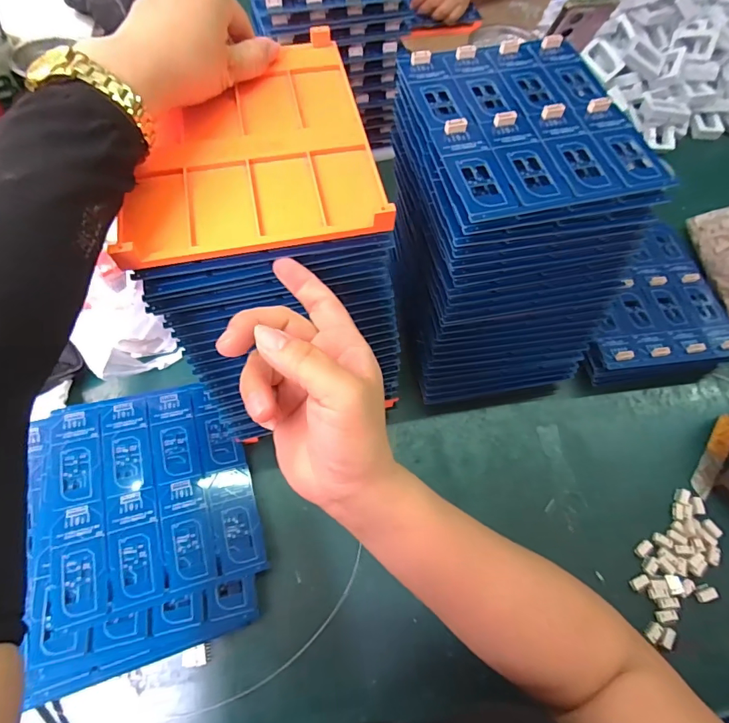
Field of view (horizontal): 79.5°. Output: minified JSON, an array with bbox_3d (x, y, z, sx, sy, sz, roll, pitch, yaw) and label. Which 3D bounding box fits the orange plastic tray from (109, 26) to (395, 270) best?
[{"bbox_3d":[-0.080,-0.151,0.299,0.158,0.018,0.185,-10,63,-7],"label":"orange plastic tray"}]

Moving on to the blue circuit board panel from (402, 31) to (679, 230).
[{"bbox_3d":[0.126,-0.192,0.348,0.157,0.016,0.180,-13,63,-9],"label":"blue circuit board panel"}]

